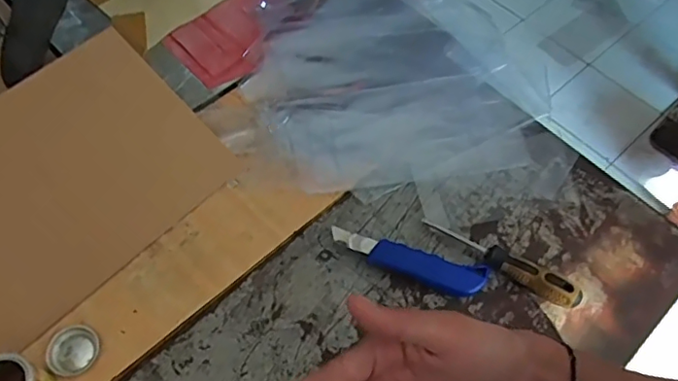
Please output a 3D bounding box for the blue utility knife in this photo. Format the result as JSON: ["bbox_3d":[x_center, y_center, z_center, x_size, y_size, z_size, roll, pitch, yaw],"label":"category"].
[{"bbox_3d":[0.078,0.081,0.618,0.173,0.025,0.038,12,61,4],"label":"blue utility knife"}]

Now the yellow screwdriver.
[{"bbox_3d":[0.180,0.076,0.622,0.181,0.031,0.035,27,63,12],"label":"yellow screwdriver"}]

